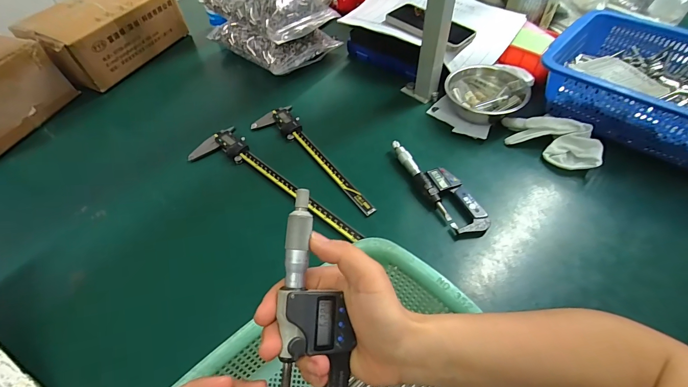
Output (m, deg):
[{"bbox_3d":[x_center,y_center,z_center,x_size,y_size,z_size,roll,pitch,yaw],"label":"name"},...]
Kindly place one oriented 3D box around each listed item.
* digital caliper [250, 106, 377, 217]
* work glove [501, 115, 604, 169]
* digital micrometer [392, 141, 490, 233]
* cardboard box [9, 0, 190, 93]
[{"bbox_3d":[-0.052,-0.055,0.508,0.068,0.013,0.273,-30,55,-21],"label":"digital caliper"},{"bbox_3d":[0.301,-0.082,0.479,0.139,0.048,0.061,35,60,27],"label":"work glove"},{"bbox_3d":[0.130,-0.015,0.458,0.049,0.020,0.176,-21,53,-15],"label":"digital micrometer"},{"bbox_3d":[-0.497,-0.344,0.688,0.161,0.112,0.271,21,54,18],"label":"cardboard box"}]

